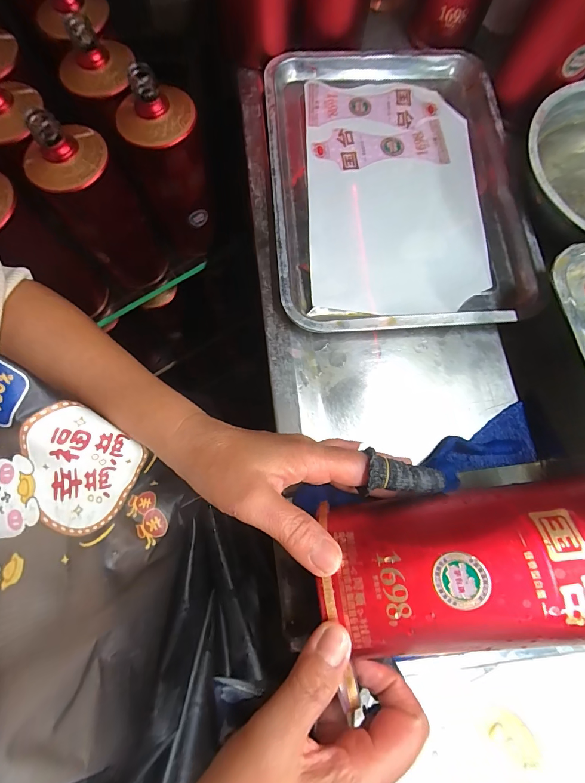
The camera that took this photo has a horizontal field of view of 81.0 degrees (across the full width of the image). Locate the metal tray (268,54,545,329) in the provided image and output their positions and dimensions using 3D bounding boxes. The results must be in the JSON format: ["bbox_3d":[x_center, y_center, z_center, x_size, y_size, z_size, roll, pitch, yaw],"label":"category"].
[{"bbox_3d":[0.105,-0.223,0.360,0.251,0.023,0.337,-4,76,-3],"label":"metal tray"}]

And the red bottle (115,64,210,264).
[{"bbox_3d":[-0.139,-0.250,0.410,0.081,0.191,0.077,-11,77,-3],"label":"red bottle"}]

